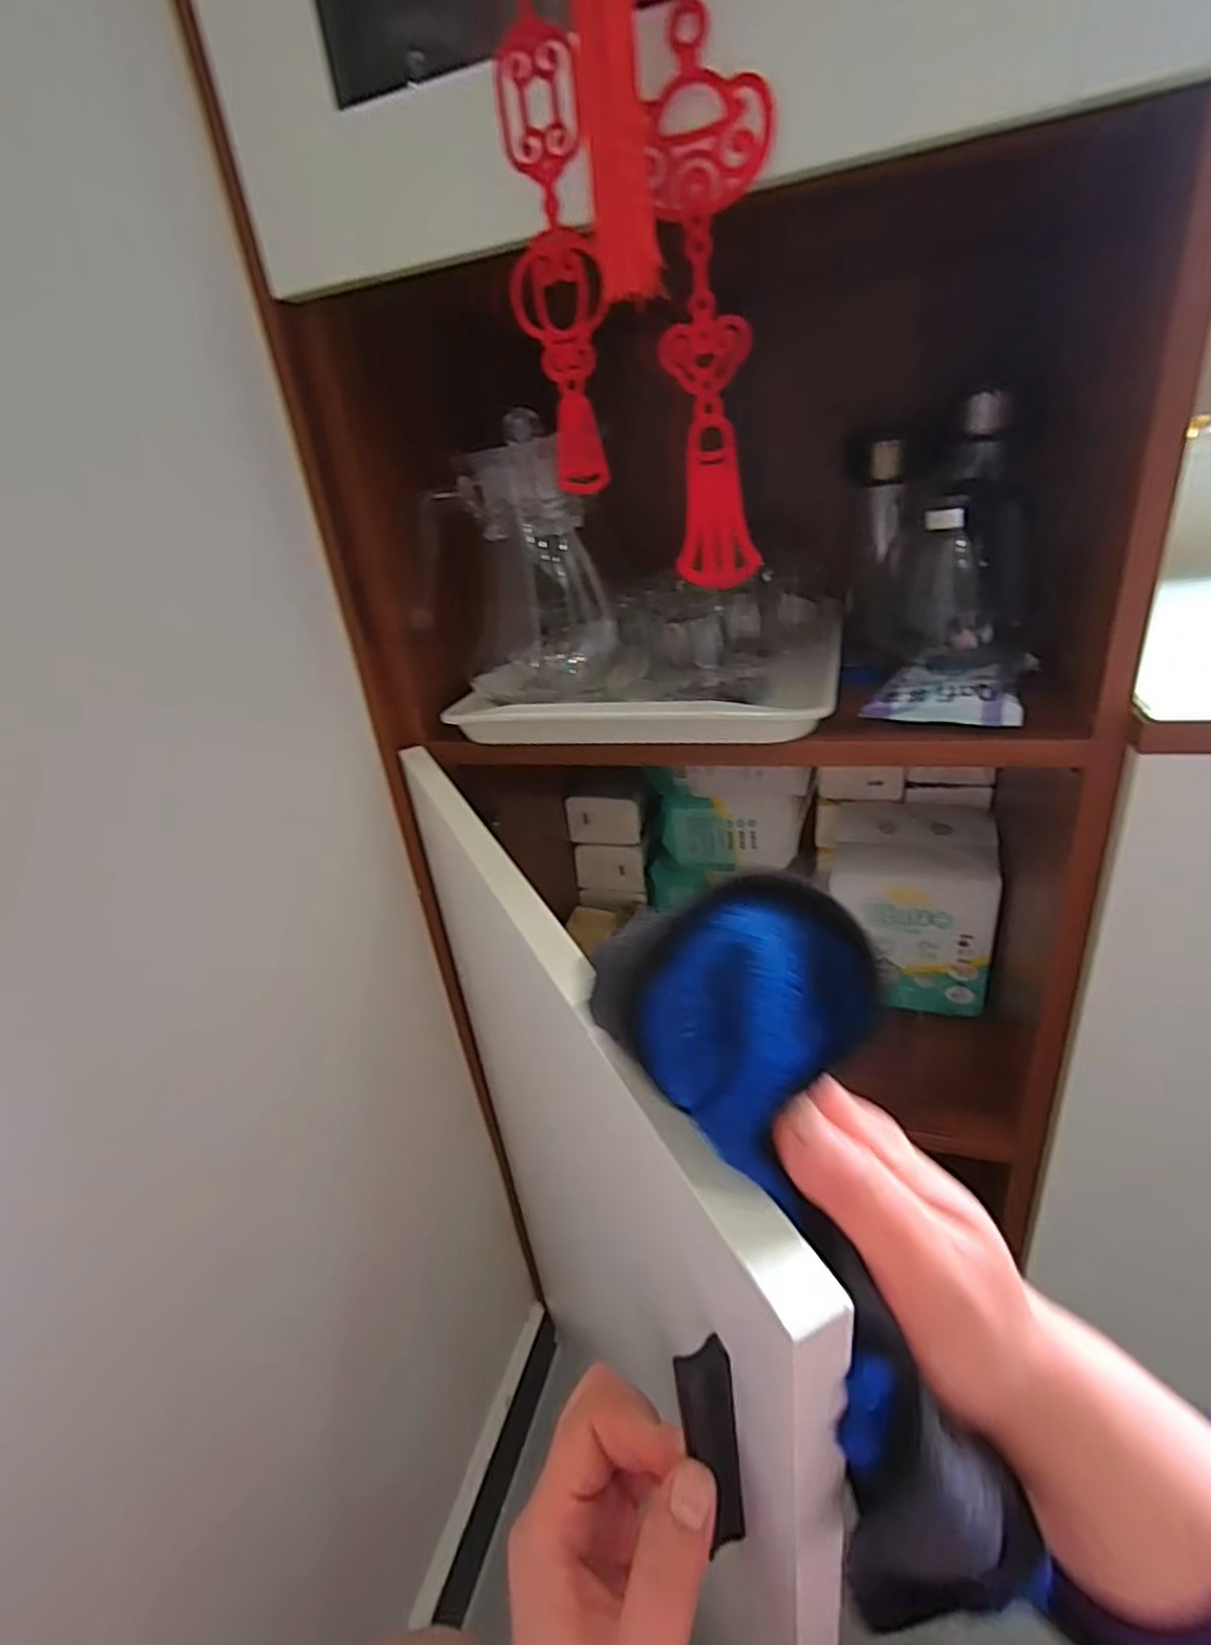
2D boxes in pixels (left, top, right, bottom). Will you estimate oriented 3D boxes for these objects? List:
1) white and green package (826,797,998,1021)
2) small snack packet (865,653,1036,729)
[{"bbox_3d":[0.316,0.085,0.755,0.148,0.171,0.121,4,29,21],"label":"white and green package"},{"bbox_3d":[0.252,-0.102,0.521,0.092,0.023,0.123,11,32,32],"label":"small snack packet"}]

